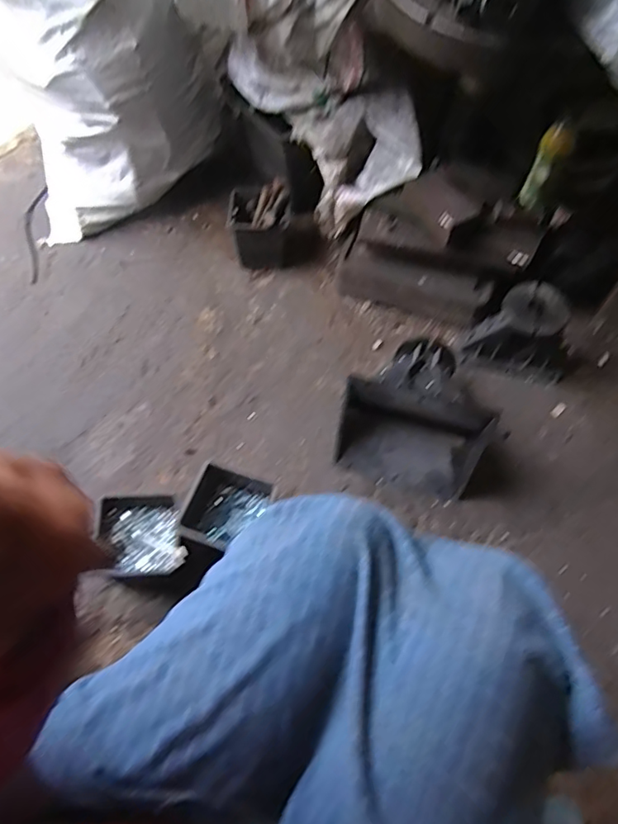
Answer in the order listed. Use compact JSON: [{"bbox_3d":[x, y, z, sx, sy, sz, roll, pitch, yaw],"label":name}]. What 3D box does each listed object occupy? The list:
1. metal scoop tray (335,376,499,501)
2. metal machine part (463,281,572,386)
[{"bbox_3d":[0.167,0.048,0.902,0.229,0.214,0.086,17,62,9],"label":"metal scoop tray"},{"bbox_3d":[0.417,-0.143,1.040,0.196,0.151,0.138,37,67,18],"label":"metal machine part"}]

